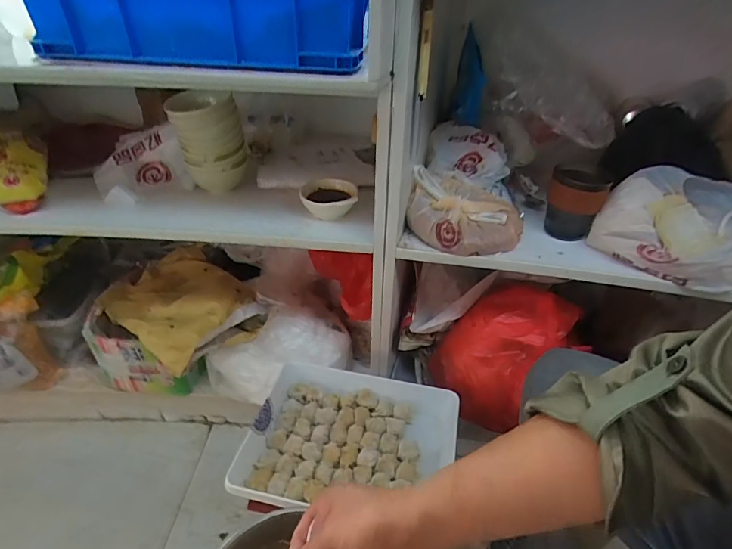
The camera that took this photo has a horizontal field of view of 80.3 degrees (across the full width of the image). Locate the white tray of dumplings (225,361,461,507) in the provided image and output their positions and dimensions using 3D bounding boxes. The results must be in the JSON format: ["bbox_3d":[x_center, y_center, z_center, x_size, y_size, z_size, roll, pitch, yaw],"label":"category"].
[{"bbox_3d":[-0.022,0.269,0.696,0.324,0.040,0.253,7,38,7],"label":"white tray of dumplings"}]

